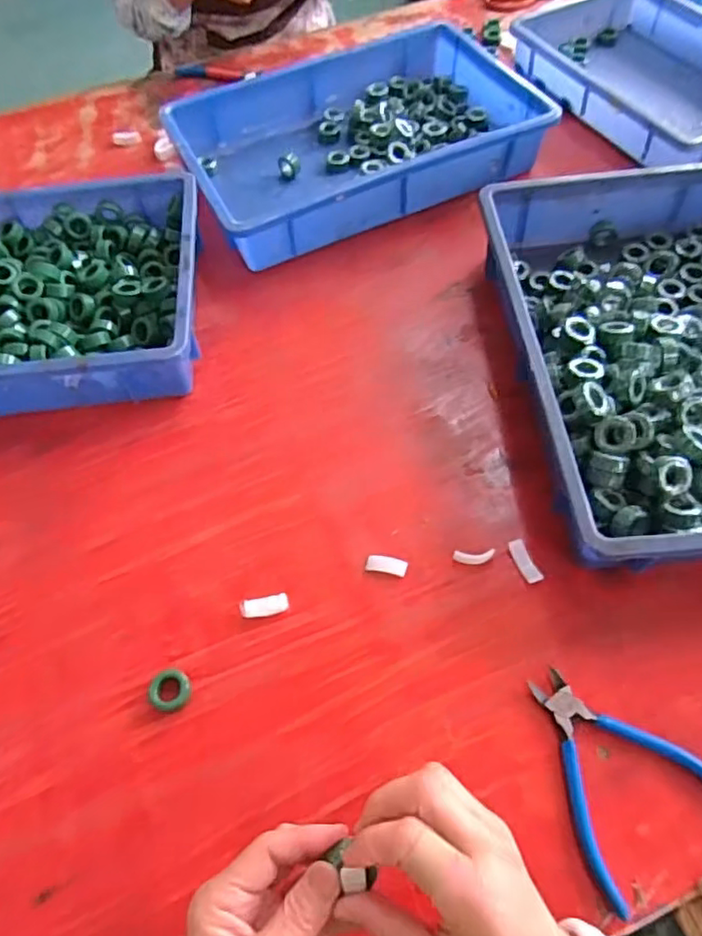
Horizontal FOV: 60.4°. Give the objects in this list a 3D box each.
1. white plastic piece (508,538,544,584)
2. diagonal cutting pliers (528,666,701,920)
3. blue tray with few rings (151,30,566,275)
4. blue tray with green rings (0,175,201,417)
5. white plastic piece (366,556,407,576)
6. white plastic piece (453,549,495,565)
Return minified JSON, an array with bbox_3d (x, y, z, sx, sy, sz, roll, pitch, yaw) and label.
[{"bbox_3d":[0.148,0.080,0.513,0.014,0.006,0.039,-20,60,-8],"label":"white plastic piece"},{"bbox_3d":[0.179,0.212,0.427,0.112,0.014,0.137,-34,63,-16],"label":"diagonal cutting pliers"},{"bbox_3d":[0.003,-0.436,0.800,0.437,0.073,0.292,-24,61,-10],"label":"blue tray with few rings"},{"bbox_3d":[-0.383,-0.185,0.670,0.436,0.075,0.294,-7,59,1],"label":"blue tray with green rings"},{"bbox_3d":[0.031,0.083,0.521,0.034,0.007,0.016,8,60,8],"label":"white plastic piece"},{"bbox_3d":[0.106,0.076,0.519,0.035,0.006,0.013,0,59,4],"label":"white plastic piece"}]

